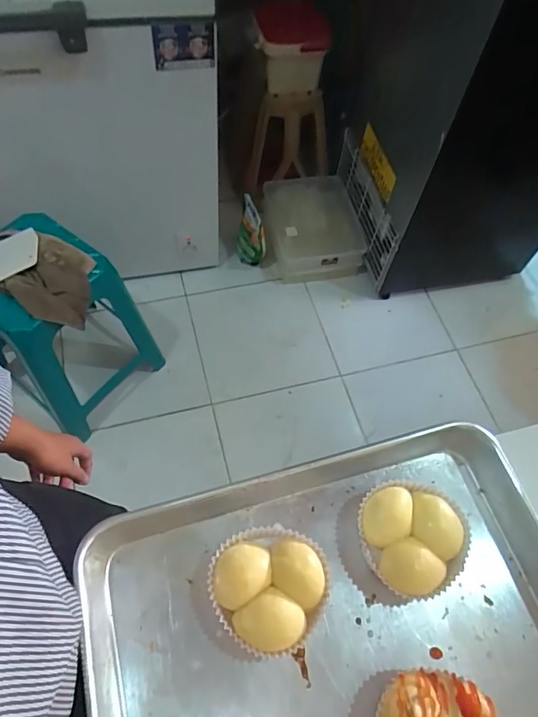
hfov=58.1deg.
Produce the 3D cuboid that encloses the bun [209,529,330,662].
[{"bbox_3d":[-0.002,0.203,0.426,0.097,0.041,0.096,2,60,-3],"label":"bun"}]

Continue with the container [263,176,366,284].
[{"bbox_3d":[0.135,-0.435,1.648,0.281,0.176,0.347,-9,61,-9],"label":"container"}]

